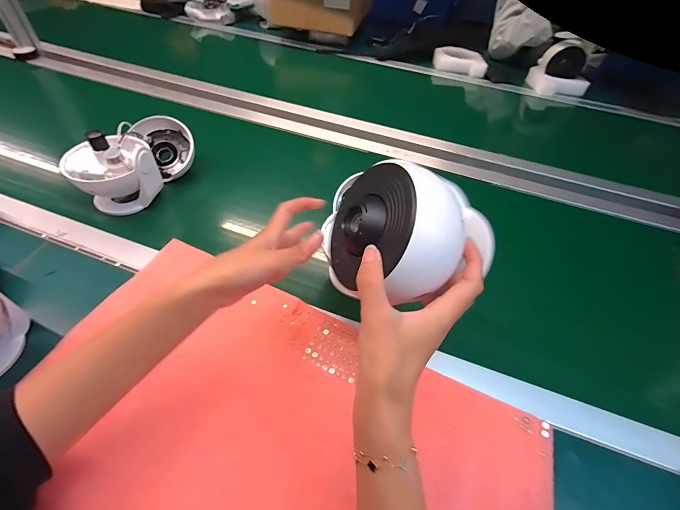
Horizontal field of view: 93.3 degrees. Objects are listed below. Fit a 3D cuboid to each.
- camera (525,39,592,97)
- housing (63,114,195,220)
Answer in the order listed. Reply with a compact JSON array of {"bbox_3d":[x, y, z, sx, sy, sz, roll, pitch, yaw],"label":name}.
[{"bbox_3d":[0.677,-0.560,0.979,0.149,0.136,0.124,5,47,1],"label":"camera"},{"bbox_3d":[-0.338,-0.158,0.532,0.110,0.105,0.195,20,49,14],"label":"housing"}]

